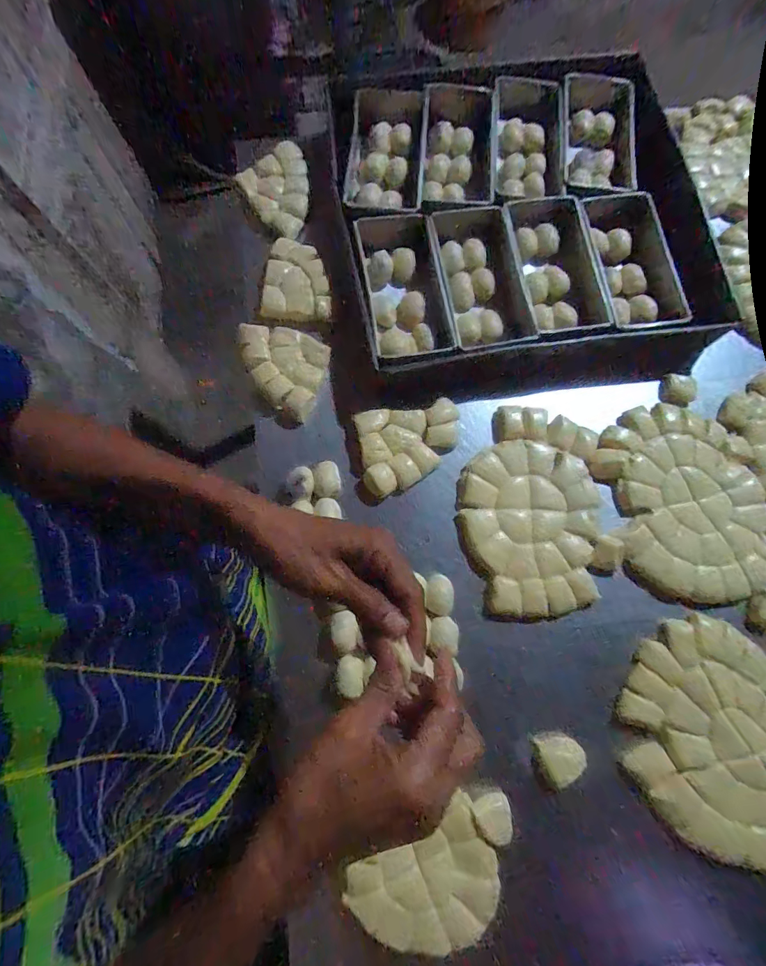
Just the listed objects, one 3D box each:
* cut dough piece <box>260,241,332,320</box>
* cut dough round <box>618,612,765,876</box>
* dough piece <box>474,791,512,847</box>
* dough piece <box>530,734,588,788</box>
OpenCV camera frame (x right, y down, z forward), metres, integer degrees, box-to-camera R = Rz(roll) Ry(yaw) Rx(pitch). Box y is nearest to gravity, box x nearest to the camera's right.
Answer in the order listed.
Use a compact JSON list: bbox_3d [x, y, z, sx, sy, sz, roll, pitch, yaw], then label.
[{"bbox_3d":[-0.113,-0.268,0.561,0.087,0.013,0.112,2,79,-2],"label":"cut dough piece"},{"bbox_3d":[0.373,0.287,0.453,0.197,0.016,0.254,-39,83,-9],"label":"cut dough round"},{"bbox_3d":[0.114,0.346,0.438,0.038,0.018,0.041,0,79,-2],"label":"dough piece"},{"bbox_3d":[0.193,0.292,0.457,0.043,0.022,0.047,-21,80,-7],"label":"dough piece"}]

